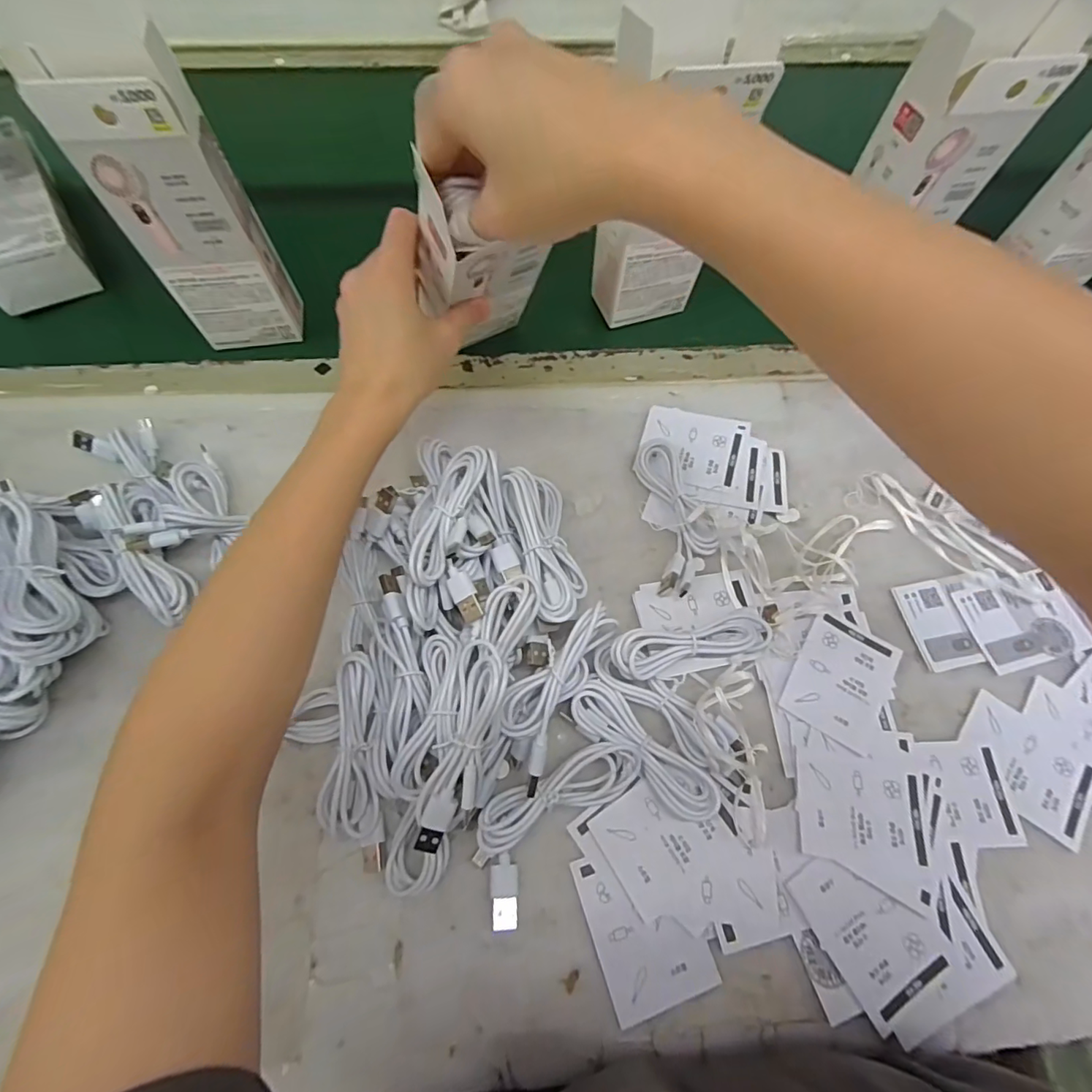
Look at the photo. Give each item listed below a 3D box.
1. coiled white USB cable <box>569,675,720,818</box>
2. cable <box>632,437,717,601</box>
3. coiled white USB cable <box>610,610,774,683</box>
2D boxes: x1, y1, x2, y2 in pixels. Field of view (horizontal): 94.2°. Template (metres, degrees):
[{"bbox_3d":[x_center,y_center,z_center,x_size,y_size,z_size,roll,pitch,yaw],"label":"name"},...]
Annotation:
[{"bbox_3d":[0.053,0.112,0.281,0.091,0.011,0.029,41,72,15],"label":"coiled white USB cable"},{"bbox_3d":[0.087,-0.021,0.334,0.039,0.017,0.107,-4,67,-3],"label":"cable"},{"bbox_3d":[0.083,0.057,0.294,0.098,0.021,0.024,-7,67,-18],"label":"coiled white USB cable"}]

